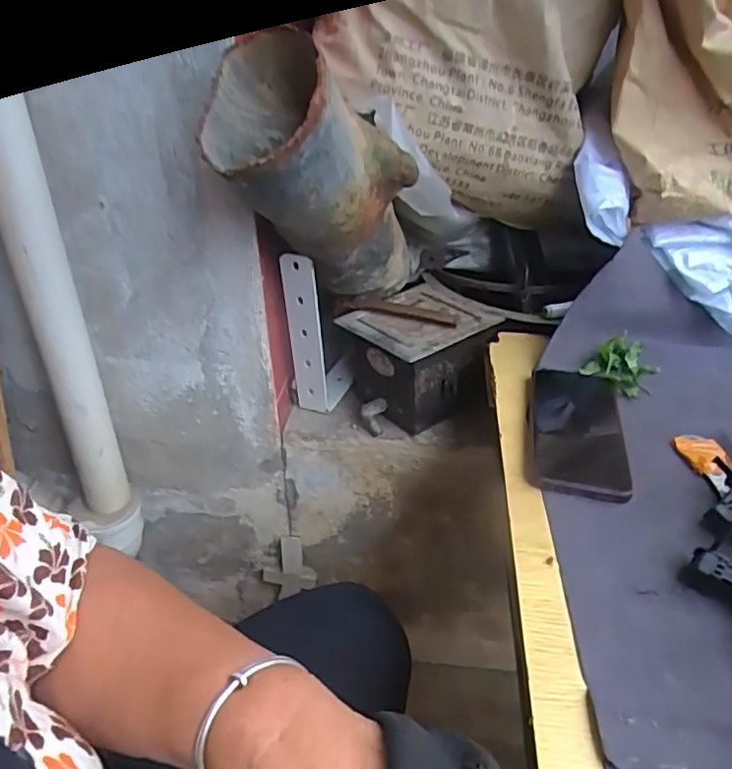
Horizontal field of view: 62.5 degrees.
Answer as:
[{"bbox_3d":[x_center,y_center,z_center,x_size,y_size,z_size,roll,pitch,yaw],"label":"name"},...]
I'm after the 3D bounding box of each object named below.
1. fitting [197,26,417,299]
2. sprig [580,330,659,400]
[{"bbox_3d":[-0.023,-0.160,0.562,0.113,0.304,0.125,24,79,29],"label":"fitting"},{"bbox_3d":[0.253,-0.021,0.601,0.065,0.030,0.071,16,35,19],"label":"sprig"}]

